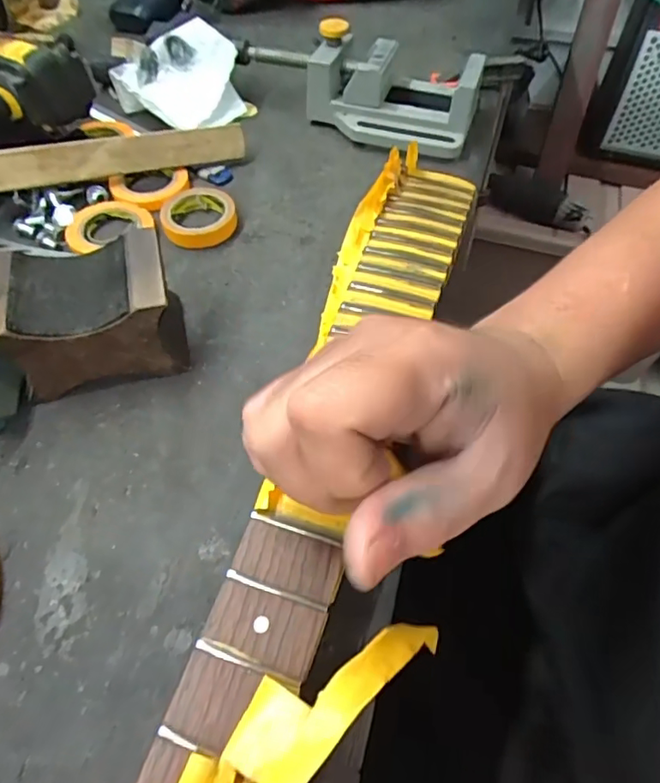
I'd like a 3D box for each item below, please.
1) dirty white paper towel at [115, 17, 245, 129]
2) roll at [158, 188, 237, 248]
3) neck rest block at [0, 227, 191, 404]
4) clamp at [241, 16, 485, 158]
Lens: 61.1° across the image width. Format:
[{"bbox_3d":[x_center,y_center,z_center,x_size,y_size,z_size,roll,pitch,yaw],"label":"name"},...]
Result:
[{"bbox_3d":[-0.127,-0.266,0.469,0.096,0.052,0.068,28,60,19],"label":"dirty white paper towel"},{"bbox_3d":[-0.094,-0.126,0.398,0.051,0.011,0.057,-15,55,-9],"label":"roll"},{"bbox_3d":[-0.133,-0.043,0.314,0.090,0.060,0.064,-12,55,-8],"label":"neck rest block"},{"bbox_3d":[0.023,-0.261,0.469,0.206,0.053,0.103,17,57,12],"label":"clamp"}]

